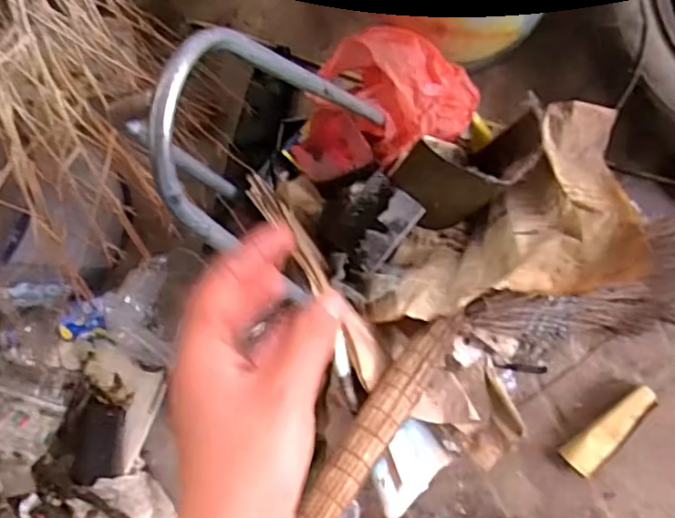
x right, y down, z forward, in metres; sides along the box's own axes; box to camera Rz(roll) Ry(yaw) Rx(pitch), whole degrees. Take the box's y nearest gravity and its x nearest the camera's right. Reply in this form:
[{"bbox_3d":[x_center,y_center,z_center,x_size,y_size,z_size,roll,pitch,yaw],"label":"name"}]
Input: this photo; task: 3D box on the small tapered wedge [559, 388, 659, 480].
[{"bbox_3d":[0.351,0.219,0.798,0.045,0.024,0.136,44,99,9],"label":"small tapered wedge"}]

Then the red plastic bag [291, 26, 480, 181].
[{"bbox_3d":[0.041,-0.169,0.682,0.208,0.105,0.119,-25,85,11],"label":"red plastic bag"}]

